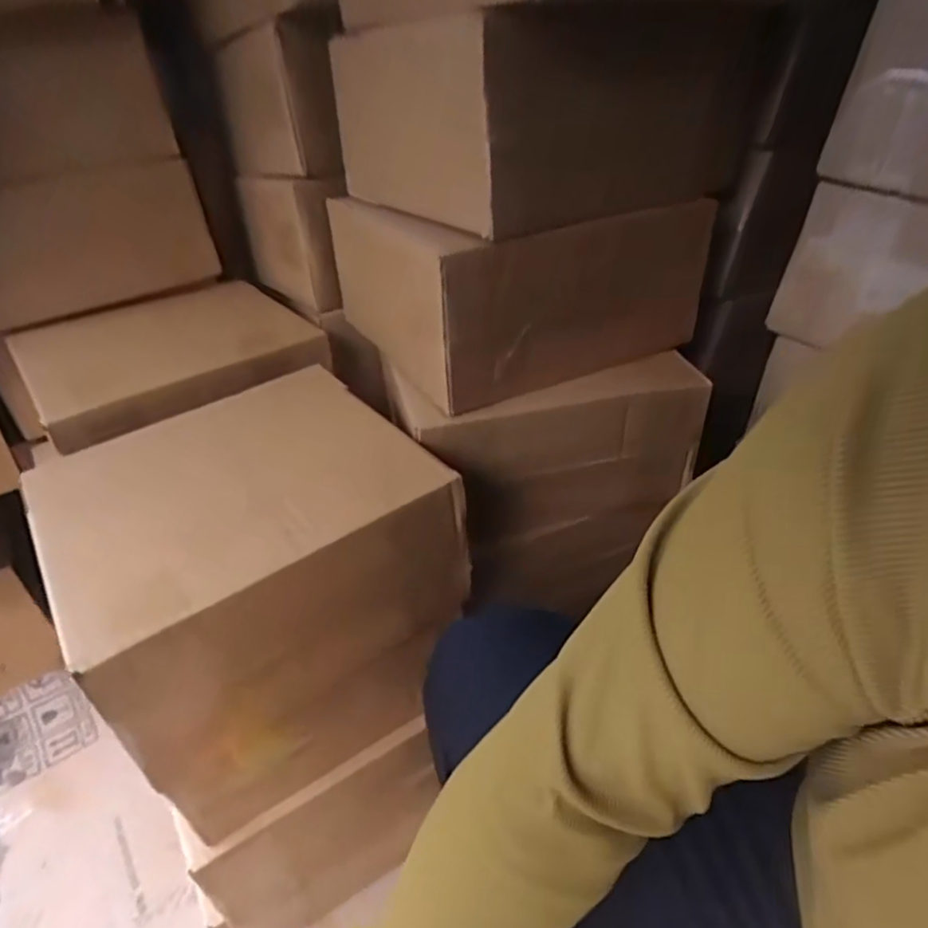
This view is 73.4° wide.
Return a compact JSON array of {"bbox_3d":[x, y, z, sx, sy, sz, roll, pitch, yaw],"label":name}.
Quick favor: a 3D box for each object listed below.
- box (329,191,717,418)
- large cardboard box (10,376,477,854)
[{"bbox_3d":[0.039,-0.184,0.591,0.275,0.137,0.242,-24,44,-22],"label":"box"},{"bbox_3d":[-0.165,0.098,0.522,0.263,0.243,0.223,-27,45,-25],"label":"large cardboard box"}]

